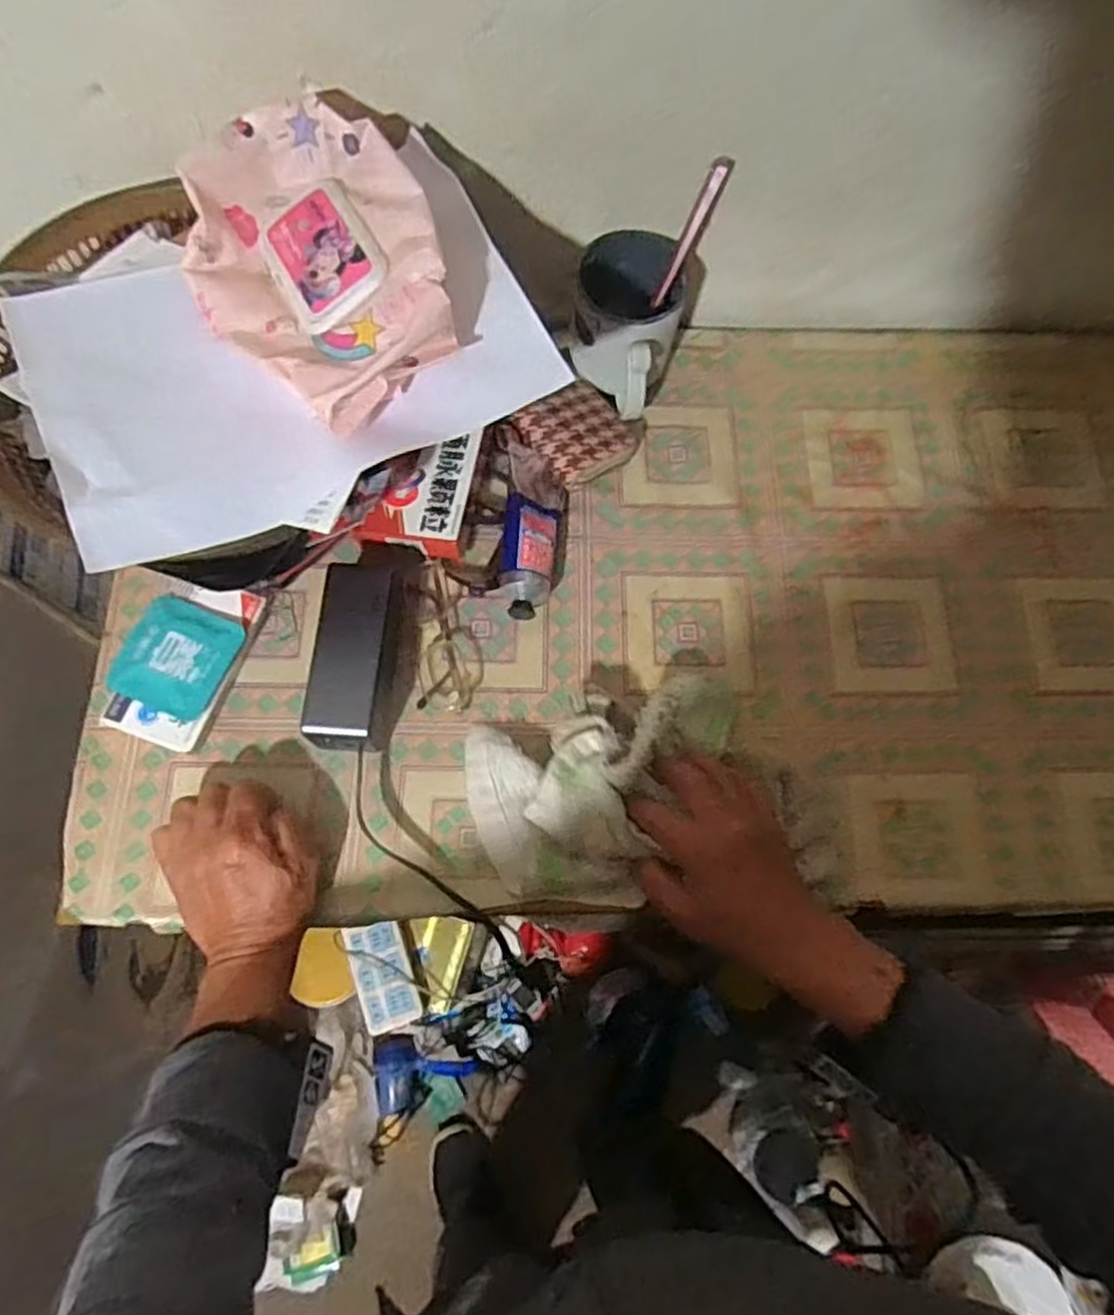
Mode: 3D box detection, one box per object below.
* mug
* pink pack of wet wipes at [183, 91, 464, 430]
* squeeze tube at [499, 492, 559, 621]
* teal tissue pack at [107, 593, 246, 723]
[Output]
[{"bbox_3d":[0.054,-0.256,0.613,0.079,0.107,0.121,7,73,-1],"label":"mug"},{"bbox_3d":[-0.144,-0.238,0.457,0.144,0.046,0.202,-33,78,-11],"label":"pink pack of wet wipes"},{"bbox_3d":[-0.022,-0.079,0.588,0.040,0.029,0.099,5,74,-1],"label":"squeeze tube"},{"bbox_3d":[-0.279,-0.002,0.559,0.082,0.011,0.081,21,74,3],"label":"teal tissue pack"}]

